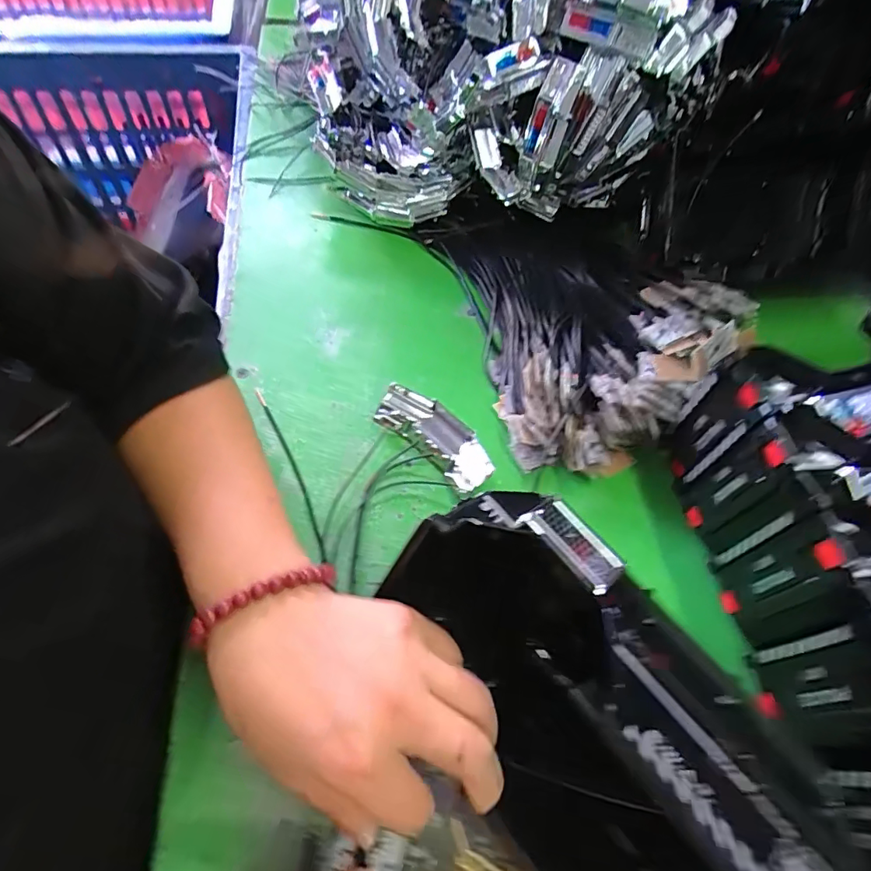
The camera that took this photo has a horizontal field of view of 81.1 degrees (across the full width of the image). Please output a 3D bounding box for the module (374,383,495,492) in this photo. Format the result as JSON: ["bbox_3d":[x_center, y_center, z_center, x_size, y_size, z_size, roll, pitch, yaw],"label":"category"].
[{"bbox_3d":[0.001,-0.001,0.372,0.094,0.022,0.037,37,62,18],"label":"module"}]

